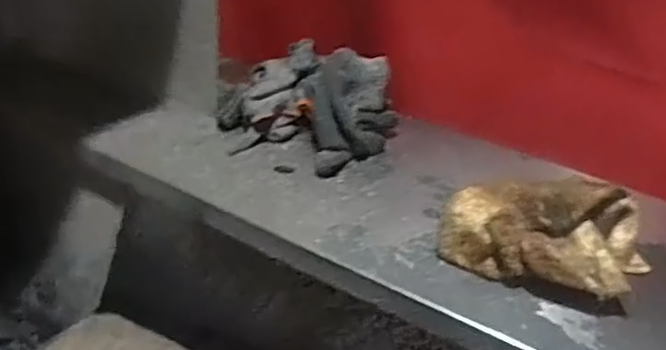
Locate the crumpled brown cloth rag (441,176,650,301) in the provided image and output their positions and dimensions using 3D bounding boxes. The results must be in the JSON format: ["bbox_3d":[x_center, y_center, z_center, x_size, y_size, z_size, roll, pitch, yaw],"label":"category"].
[{"bbox_3d":[0.201,0.048,0.611,0.174,0.073,0.108,18,35,22],"label":"crumpled brown cloth rag"}]

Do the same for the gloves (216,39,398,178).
[{"bbox_3d":[-0.035,-0.091,0.797,0.197,0.093,0.157,16,34,18],"label":"gloves"}]

